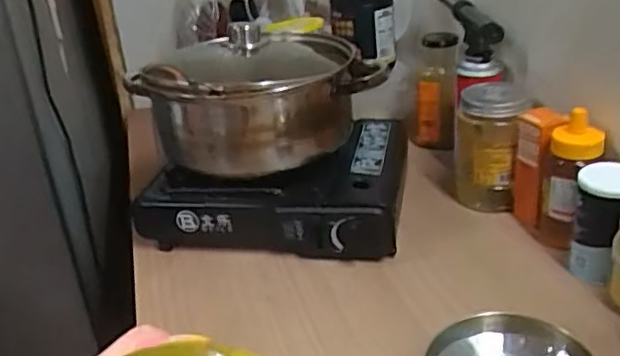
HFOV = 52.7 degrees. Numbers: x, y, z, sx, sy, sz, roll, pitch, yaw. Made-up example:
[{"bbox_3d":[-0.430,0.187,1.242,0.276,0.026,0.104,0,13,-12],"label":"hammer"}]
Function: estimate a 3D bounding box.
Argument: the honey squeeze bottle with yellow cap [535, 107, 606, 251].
[{"bbox_3d":[0.298,0.005,0.720,0.059,0.150,0.059,7,29,22],"label":"honey squeeze bottle with yellow cap"}]

